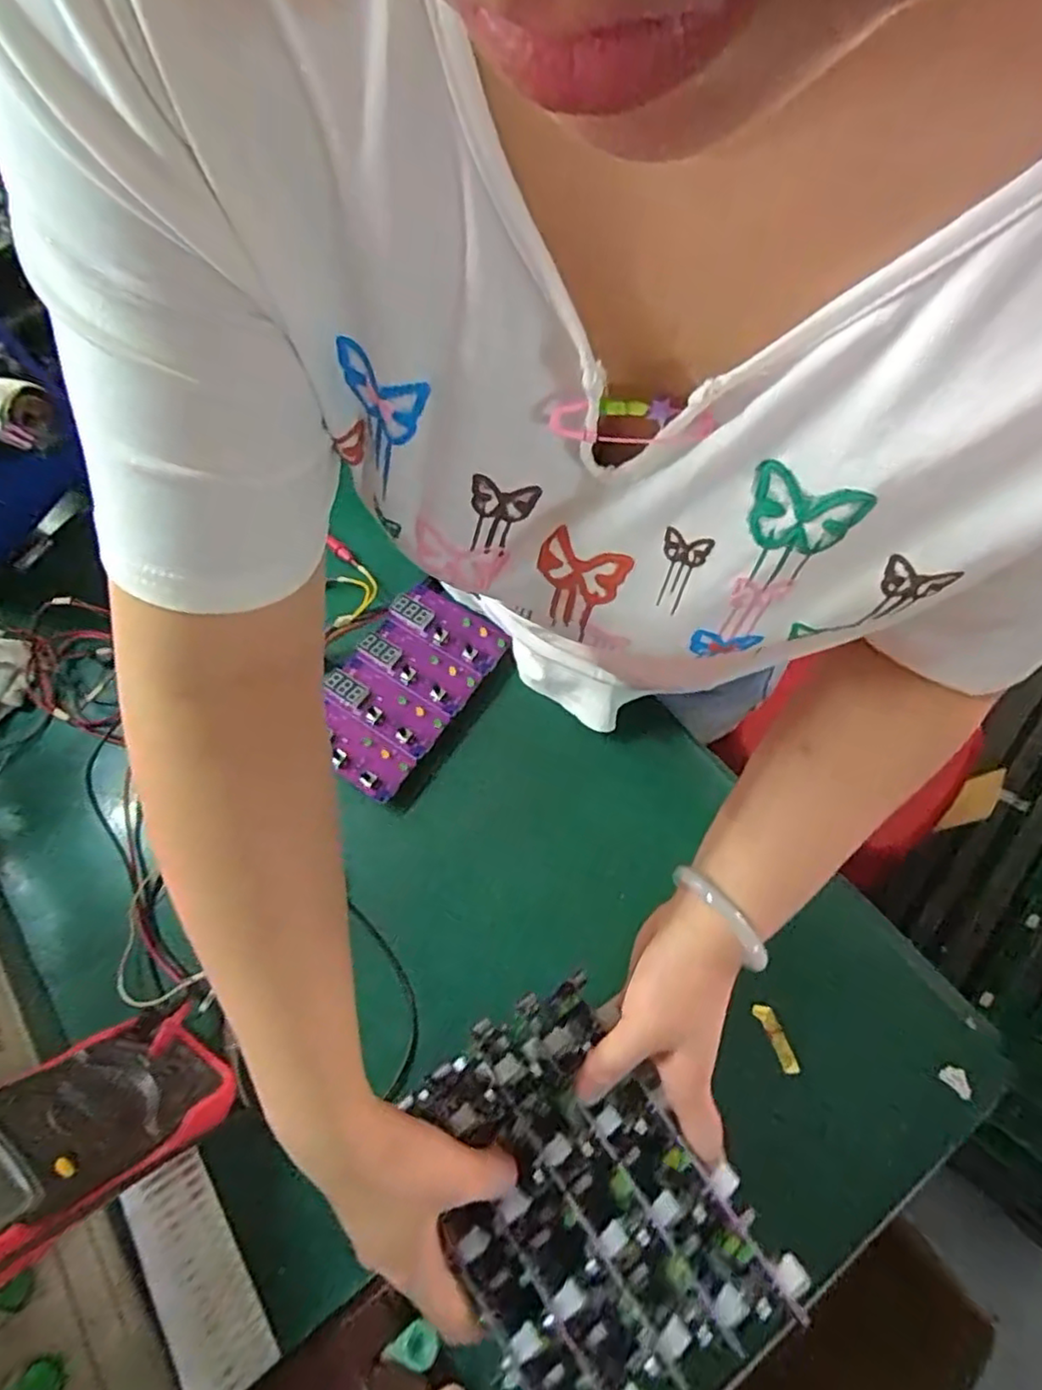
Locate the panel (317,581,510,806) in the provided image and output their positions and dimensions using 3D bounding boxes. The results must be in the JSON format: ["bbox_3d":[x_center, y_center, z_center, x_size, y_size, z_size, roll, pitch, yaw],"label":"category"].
[{"bbox_3d":[-0.105,-0.012,0.592,0.109,0.013,0.191,33,71,10],"label":"panel"}]

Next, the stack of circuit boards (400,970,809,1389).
[{"bbox_3d":[0.029,0.272,0.358,0.141,0.035,0.187,-34,70,-12],"label":"stack of circuit boards"}]

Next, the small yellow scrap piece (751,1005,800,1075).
[{"bbox_3d":[0.184,0.246,0.476,0.014,0.010,0.047,-25,68,-8],"label":"small yellow scrap piece"}]

